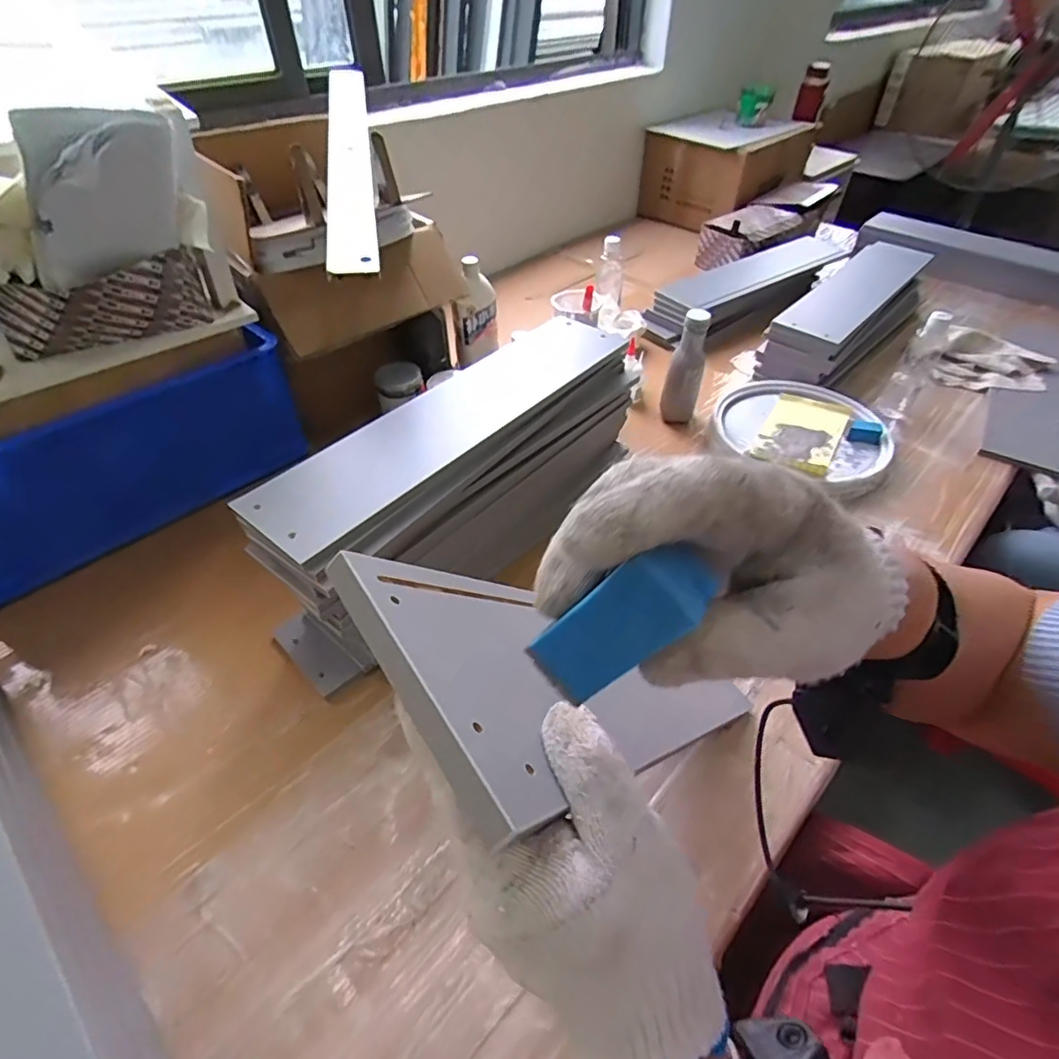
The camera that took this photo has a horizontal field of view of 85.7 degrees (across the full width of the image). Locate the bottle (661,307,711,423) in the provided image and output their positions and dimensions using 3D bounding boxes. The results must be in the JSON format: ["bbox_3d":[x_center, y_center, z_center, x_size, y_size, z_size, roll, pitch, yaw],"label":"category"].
[{"bbox_3d":[0.276,-0.284,1.002,0.059,0.208,0.056,13,47,12],"label":"bottle"}]

